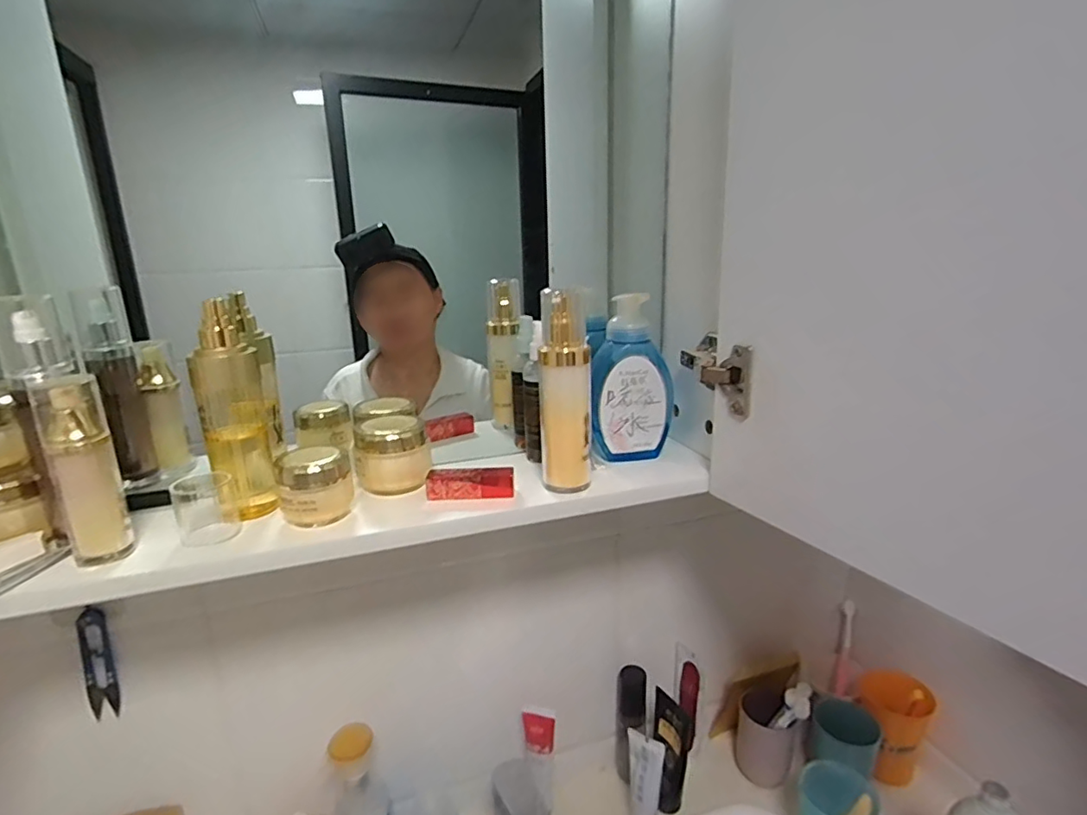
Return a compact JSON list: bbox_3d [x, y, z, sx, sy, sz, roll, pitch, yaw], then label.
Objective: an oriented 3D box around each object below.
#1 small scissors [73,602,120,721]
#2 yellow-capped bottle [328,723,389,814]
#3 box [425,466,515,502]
[{"bbox_3d":[-0.428,0.244,0.543,0.025,0.126,0.011,-2,17,-14],"label":"small scissors"},{"bbox_3d":[-0.199,0.437,0.625,0.056,0.192,0.062,-8,17,-21],"label":"yellow-capped bottle"},{"bbox_3d":[-0.065,0.067,0.502,0.076,0.025,0.020,-4,16,-9],"label":"box"}]

